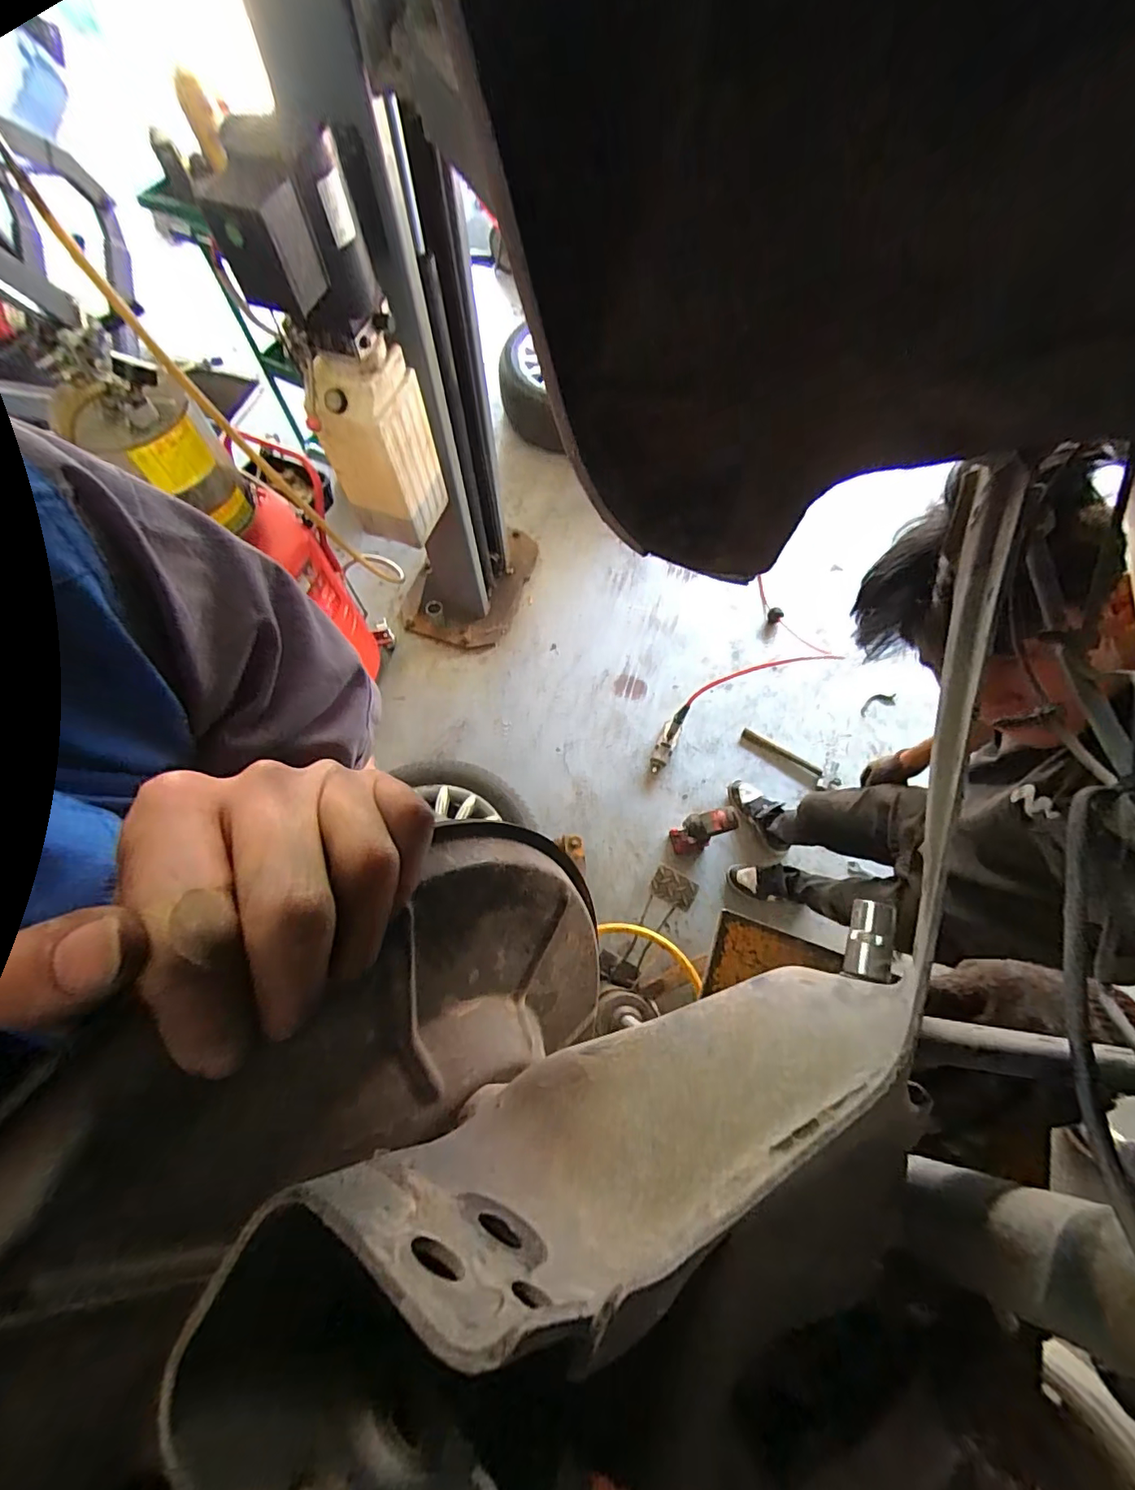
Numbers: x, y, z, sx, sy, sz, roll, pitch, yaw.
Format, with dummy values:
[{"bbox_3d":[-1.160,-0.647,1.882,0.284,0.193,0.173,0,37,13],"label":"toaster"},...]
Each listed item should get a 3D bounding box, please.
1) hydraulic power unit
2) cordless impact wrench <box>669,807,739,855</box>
[{"bbox_3d":[-0.437,-0.730,1.089,0.191,0.707,0.219,16,70,6],"label":"hydraulic power unit"},{"bbox_3d":[0.418,0.274,1.661,0.143,0.316,0.101,-11,70,-4],"label":"cordless impact wrench"}]

